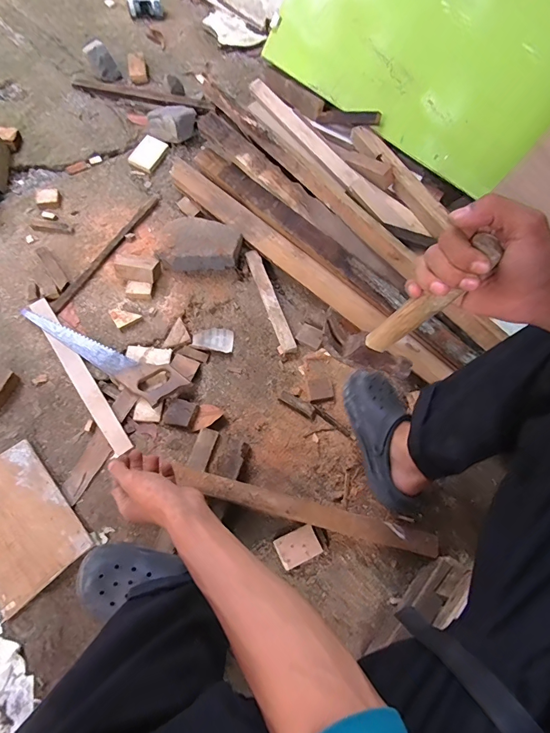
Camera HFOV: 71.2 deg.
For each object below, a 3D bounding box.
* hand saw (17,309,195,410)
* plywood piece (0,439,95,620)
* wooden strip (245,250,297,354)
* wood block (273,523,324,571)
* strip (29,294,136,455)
[{"bbox_3d":[-0.391,-0.043,0.889,0.410,0.027,0.095,32,68,11],"label":"hand saw"},{"bbox_3d":[-0.491,0.290,0.727,0.172,0.013,0.264,-39,73,-18],"label":"plywood piece"},{"bbox_3d":[-0.014,-0.169,0.965,0.034,0.036,0.299,-17,68,-11],"label":"wooden strip"},{"bbox_3d":[0.045,0.345,0.737,0.080,0.020,0.057,-23,69,-13],"label":"wood block"},{"bbox_3d":[-0.440,0.012,0.858,0.041,0.011,0.425,-35,74,-9],"label":"strip"}]

